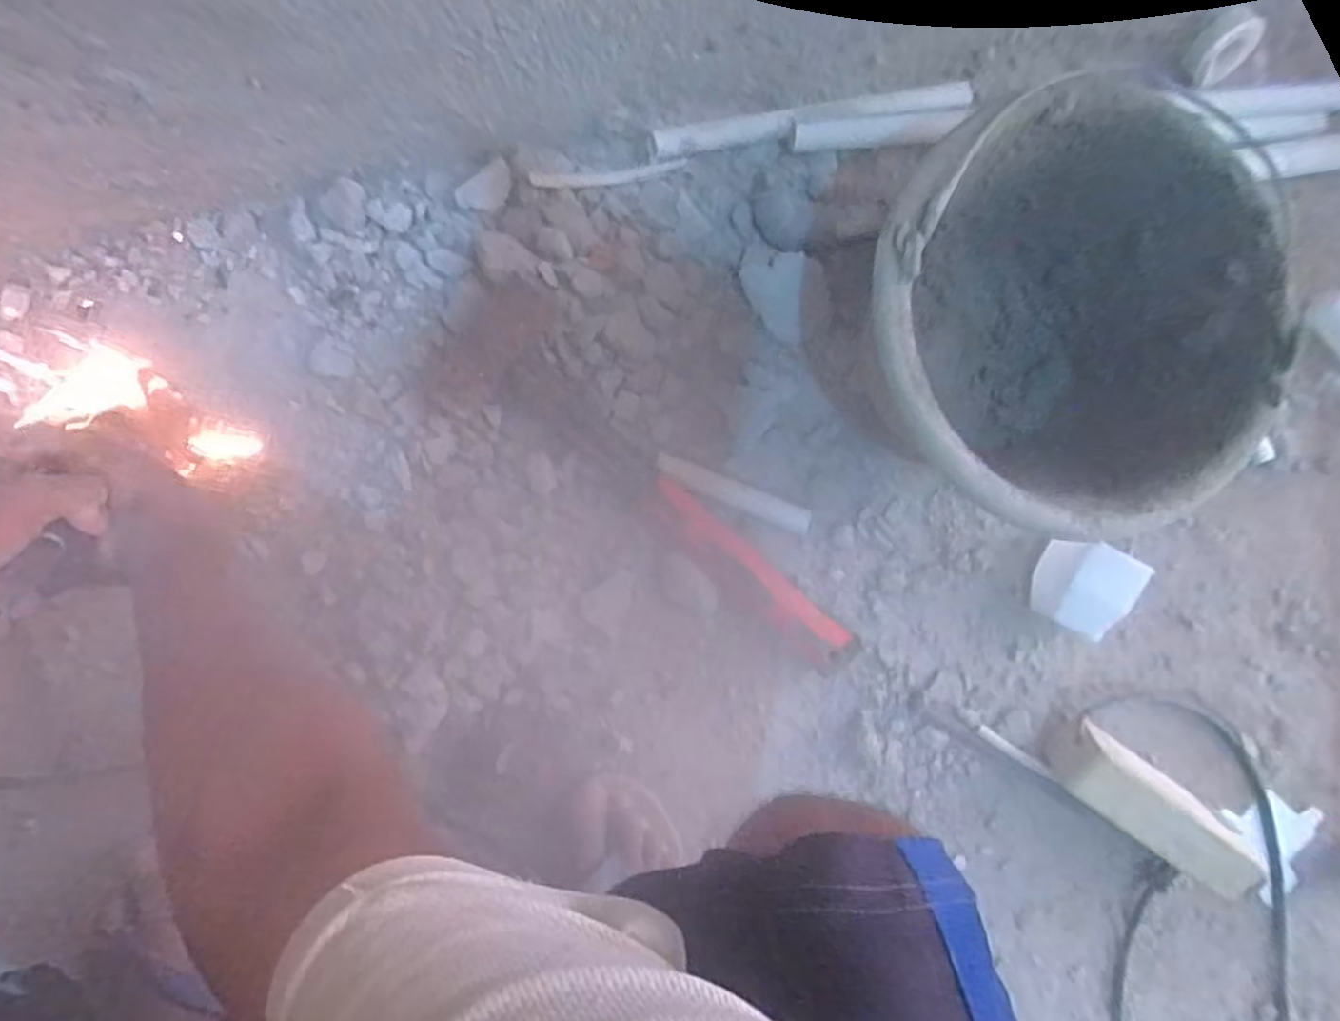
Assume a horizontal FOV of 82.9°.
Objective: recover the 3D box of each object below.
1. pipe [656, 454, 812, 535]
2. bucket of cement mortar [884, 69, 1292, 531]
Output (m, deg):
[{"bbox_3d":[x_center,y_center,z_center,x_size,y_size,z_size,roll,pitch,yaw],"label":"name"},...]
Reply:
[{"bbox_3d":[0.049,-0.013,0.581,0.125,0.014,0.018,21,90,-4],"label":"pipe"},{"bbox_3d":[0.232,-0.115,0.505,0.236,0.177,0.237,0,91,-4],"label":"bucket of cement mortar"}]

